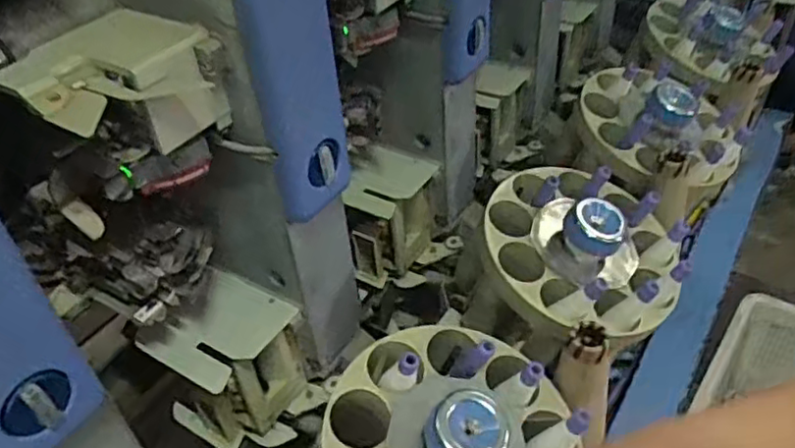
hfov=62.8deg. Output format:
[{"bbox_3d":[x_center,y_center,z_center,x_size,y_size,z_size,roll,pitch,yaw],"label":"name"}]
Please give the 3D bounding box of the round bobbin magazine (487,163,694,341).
[{"bbox_3d":[0.229,0.023,0.800,0.244,0.096,0.244,4,53,-6],"label":"round bobbin magazine"}]

